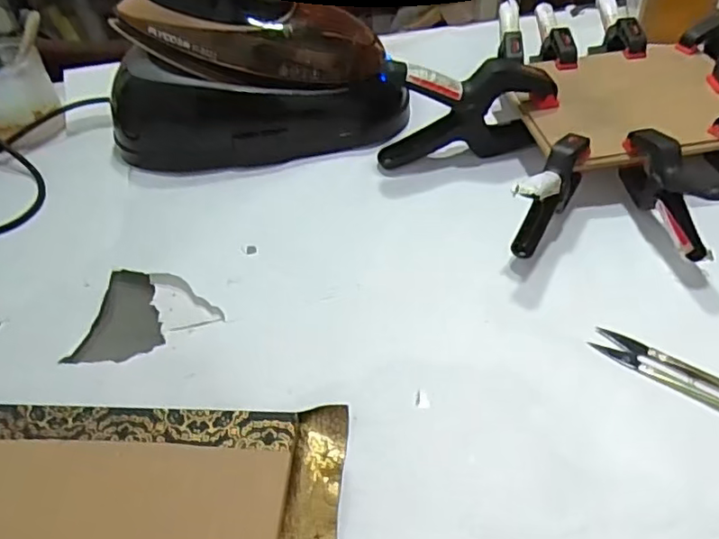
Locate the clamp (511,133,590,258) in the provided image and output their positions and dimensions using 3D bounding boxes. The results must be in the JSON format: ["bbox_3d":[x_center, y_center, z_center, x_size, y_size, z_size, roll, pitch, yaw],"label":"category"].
[{"bbox_3d":[0.151,-0.062,0.465,0.020,0.073,0.103,26,54,27],"label":"clamp"}]

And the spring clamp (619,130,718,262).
[{"bbox_3d":[0.240,-0.059,0.461,0.022,0.068,0.102,-12,46,-6],"label":"spring clamp"}]

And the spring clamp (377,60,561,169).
[{"bbox_3d":[0.099,-0.151,0.544,0.163,0.092,0.040,-5,46,1],"label":"spring clamp"}]

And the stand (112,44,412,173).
[{"bbox_3d":[-0.099,-0.175,0.587,0.293,0.088,0.106,-3,46,3],"label":"stand"}]

